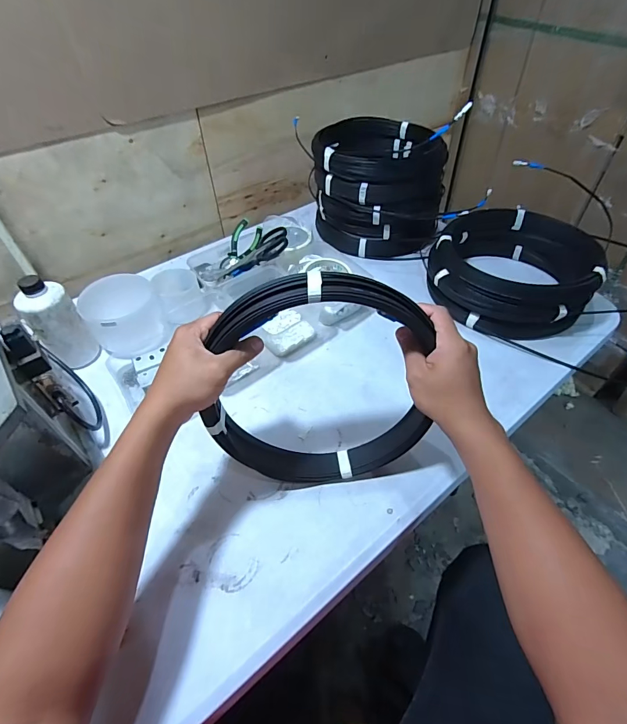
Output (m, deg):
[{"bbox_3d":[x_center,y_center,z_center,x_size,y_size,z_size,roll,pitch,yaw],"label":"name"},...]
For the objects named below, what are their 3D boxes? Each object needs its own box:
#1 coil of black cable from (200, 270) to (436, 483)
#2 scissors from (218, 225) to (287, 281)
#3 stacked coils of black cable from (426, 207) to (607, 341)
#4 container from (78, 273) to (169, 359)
[{"bbox_3d":[0.006,0.040,0.438,0.267,0.286,0.043,-17,36,11],"label":"coil of black cable"},{"bbox_3d":[-0.118,-0.211,0.767,0.167,0.029,0.061,-24,42,24],"label":"scissors"},{"bbox_3d":[0.372,-0.176,0.719,0.270,0.103,0.275,-1,47,1],"label":"stacked coils of black cable"},{"bbox_3d":[-0.336,-0.079,0.691,0.120,0.111,0.112,-1,47,1],"label":"container"}]

